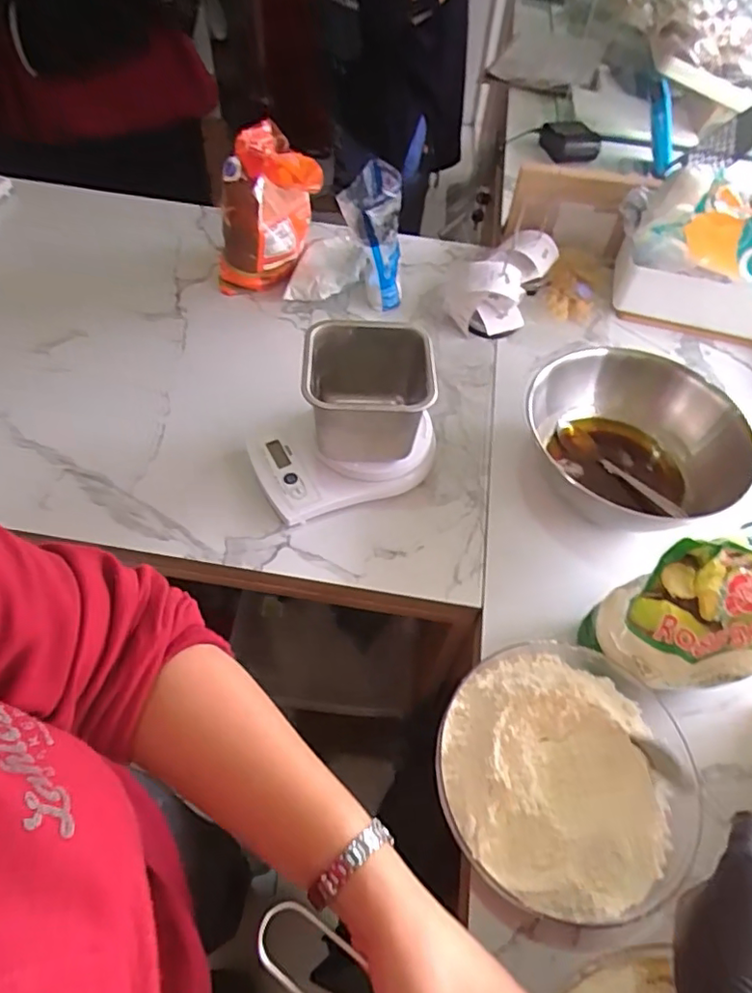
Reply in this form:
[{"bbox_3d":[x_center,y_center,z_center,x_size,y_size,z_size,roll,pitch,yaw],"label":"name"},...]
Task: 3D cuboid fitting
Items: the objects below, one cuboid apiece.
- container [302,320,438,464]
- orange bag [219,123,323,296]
[{"bbox_3d":[-0.008,-0.100,0.569,0.115,0.095,0.112,3,55,-2],"label":"container"},{"bbox_3d":[-0.145,-0.350,0.729,0.127,0.175,0.114,-12,57,-12],"label":"orange bag"}]

